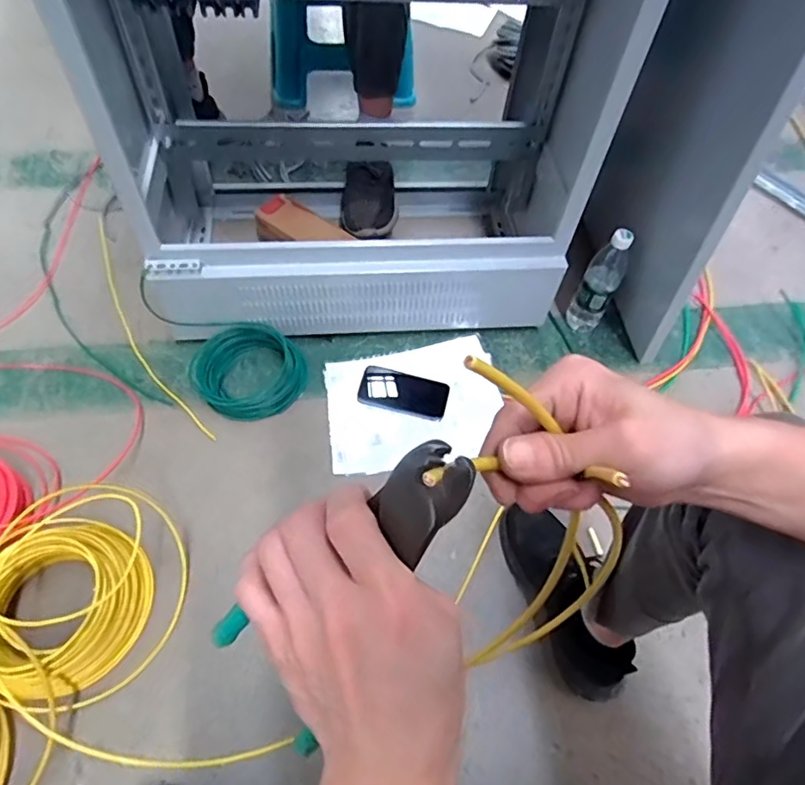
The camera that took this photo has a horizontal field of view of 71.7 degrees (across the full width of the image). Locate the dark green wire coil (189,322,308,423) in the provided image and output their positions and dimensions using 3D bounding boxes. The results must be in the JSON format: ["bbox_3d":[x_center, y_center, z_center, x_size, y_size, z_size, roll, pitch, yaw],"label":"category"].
[{"bbox_3d":[-0.268,-0.043,0.980,0.169,0.062,0.170,2,57,-3],"label":"dark green wire coil"}]

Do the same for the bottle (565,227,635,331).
[{"bbox_3d":[0.374,-0.211,1.046,0.068,0.230,0.073,25,59,11],"label":"bottle"}]

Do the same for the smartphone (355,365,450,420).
[{"bbox_3d":[0.002,-0.001,1.009,0.159,0.014,0.076,13,57,4],"label":"smartphone"}]

